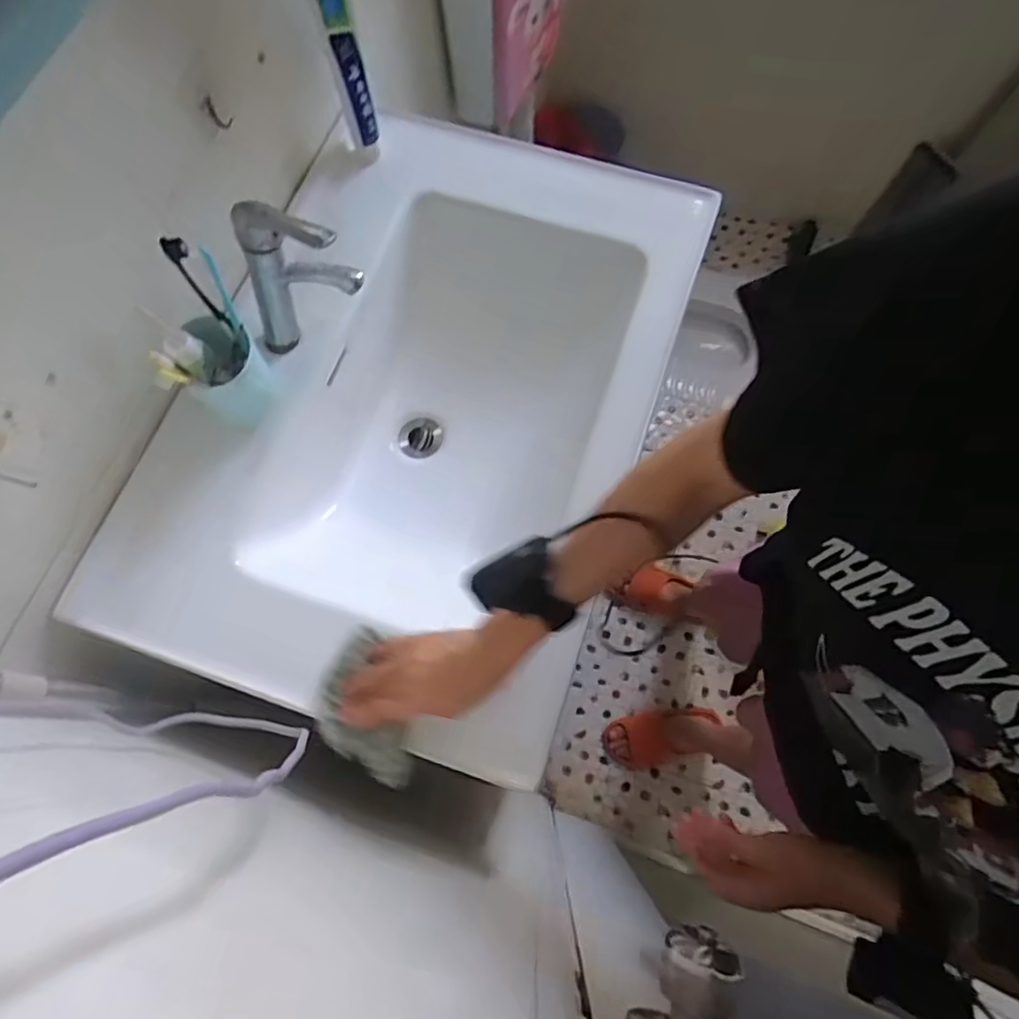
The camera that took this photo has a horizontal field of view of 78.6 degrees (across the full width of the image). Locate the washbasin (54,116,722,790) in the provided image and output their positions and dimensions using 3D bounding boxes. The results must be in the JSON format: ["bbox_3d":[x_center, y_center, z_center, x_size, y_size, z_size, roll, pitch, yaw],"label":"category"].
[{"bbox_3d":[-0.081,-0.109,0.789,0.491,0.294,0.693,16,73,7],"label":"washbasin"}]

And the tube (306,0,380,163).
[{"bbox_3d":[-0.176,-0.481,0.678,0.040,0.225,0.029,-8,71,-1],"label":"tube"}]

